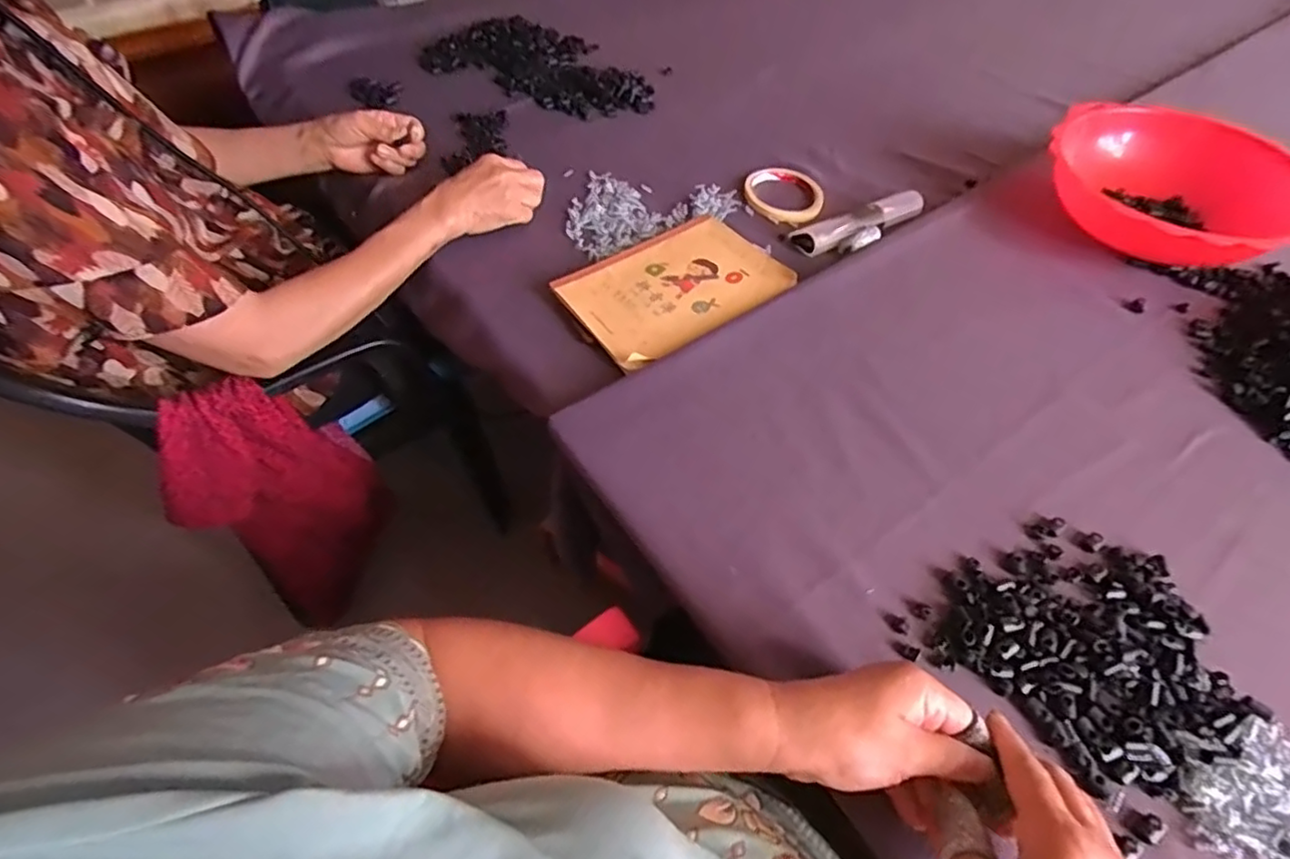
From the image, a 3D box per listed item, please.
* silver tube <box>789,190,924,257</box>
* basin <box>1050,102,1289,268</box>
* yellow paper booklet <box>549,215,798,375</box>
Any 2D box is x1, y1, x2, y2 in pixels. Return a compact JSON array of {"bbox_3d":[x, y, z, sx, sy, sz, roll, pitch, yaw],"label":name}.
[{"bbox_3d":[0.246,-0.226,0.689,0.159,0.020,0.060,-21,57,-16],"label":"silver tube"},{"bbox_3d":[0.547,-0.237,0.656,0.250,0.091,0.202,29,58,19],"label":"basin"},{"bbox_3d":[0.030,-0.145,0.625,0.213,0.016,0.151,-30,60,-21],"label":"yellow paper booklet"}]

